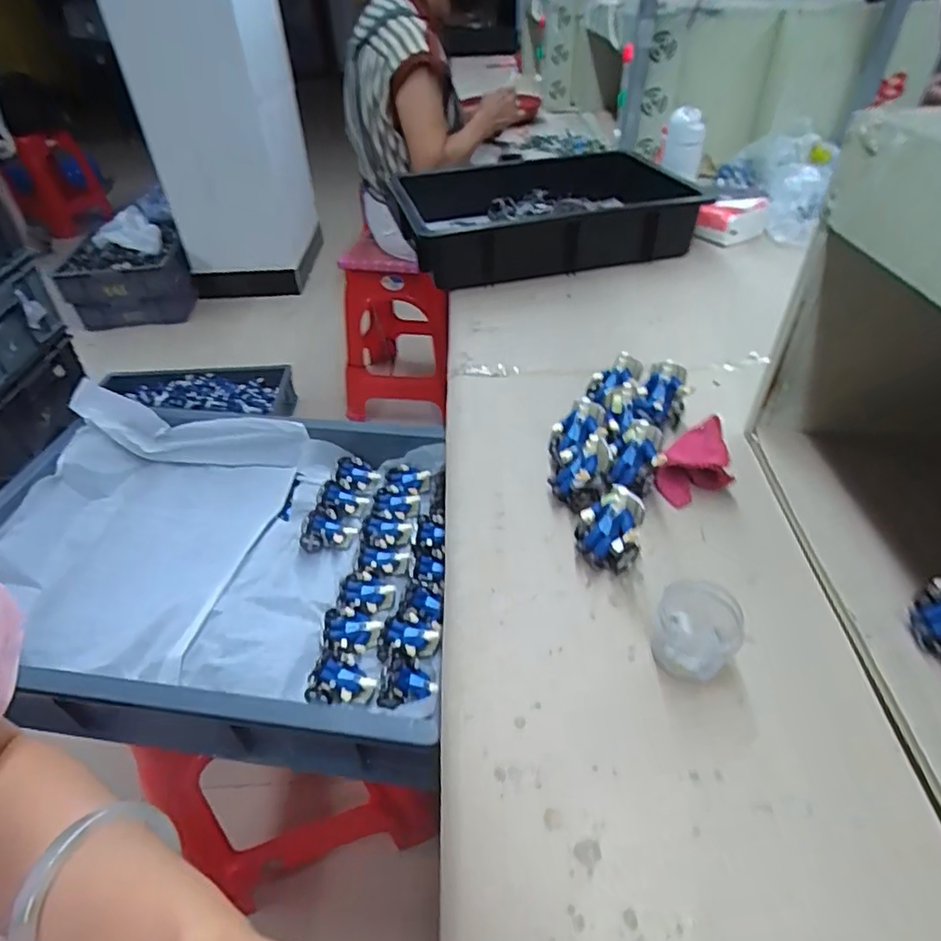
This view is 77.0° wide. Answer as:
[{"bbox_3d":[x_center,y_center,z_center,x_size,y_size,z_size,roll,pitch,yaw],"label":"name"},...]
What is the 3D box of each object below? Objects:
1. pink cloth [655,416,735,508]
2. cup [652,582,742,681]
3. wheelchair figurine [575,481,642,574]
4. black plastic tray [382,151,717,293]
[{"bbox_3d":[0.196,-0.011,0.527,0.072,0.041,0.071,-15,42,-15],"label":"pink cloth"},{"bbox_3d":[0.149,0.108,0.392,0.050,0.050,0.045,14,43,17],"label":"cup"},{"bbox_3d":[0.107,0.046,0.457,0.049,0.059,0.044,11,42,15],"label":"wheelchair figurine"},{"bbox_3d":[0.130,-0.432,0.977,0.476,0.084,0.334,-9,41,-8],"label":"black plastic tray"}]

